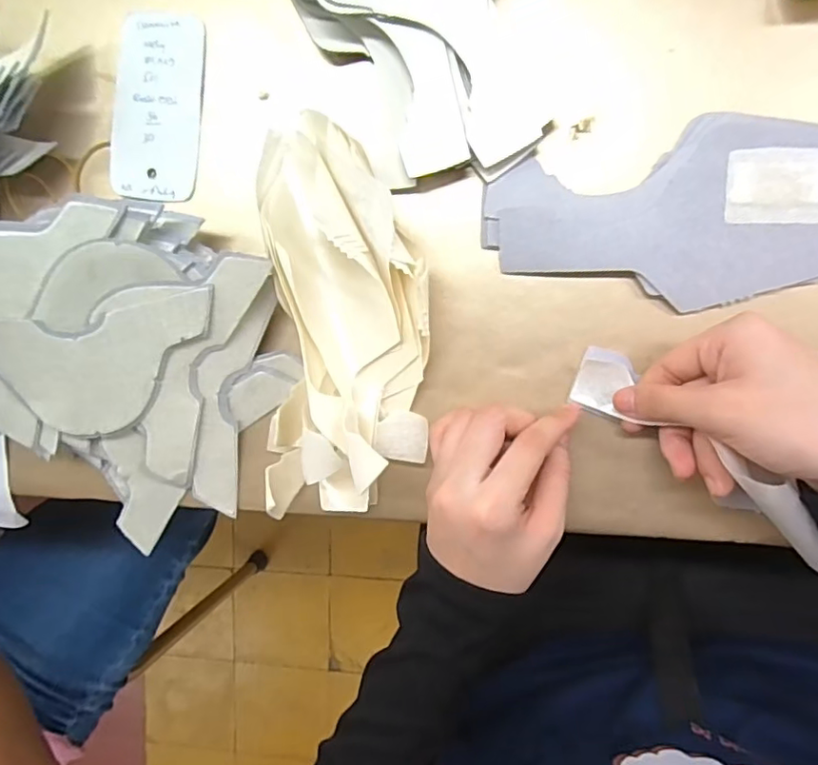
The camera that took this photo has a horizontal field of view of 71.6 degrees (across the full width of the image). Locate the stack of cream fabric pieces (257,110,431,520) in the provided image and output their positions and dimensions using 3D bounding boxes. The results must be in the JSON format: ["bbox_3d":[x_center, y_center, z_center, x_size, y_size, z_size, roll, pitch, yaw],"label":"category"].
[{"bbox_3d":[-0.037,-0.035,0.306,0.093,0.042,0.221,0,96,6],"label":"stack of cream fabric pieces"}]

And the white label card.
[{"bbox_3d":[-0.145,-0.158,0.326,0.050,0.004,0.102,9,96,1],"label":"white label card"}]

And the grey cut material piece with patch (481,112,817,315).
[{"bbox_3d":[0.138,-0.084,0.298,0.185,0.012,0.091,-11,95,7],"label":"grey cut material piece with patch"}]

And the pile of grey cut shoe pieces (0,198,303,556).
[{"bbox_3d":[-0.148,-0.007,0.320,0.162,0.020,0.186,-22,112,-1],"label":"pile of grey cut shoe pieces"}]

